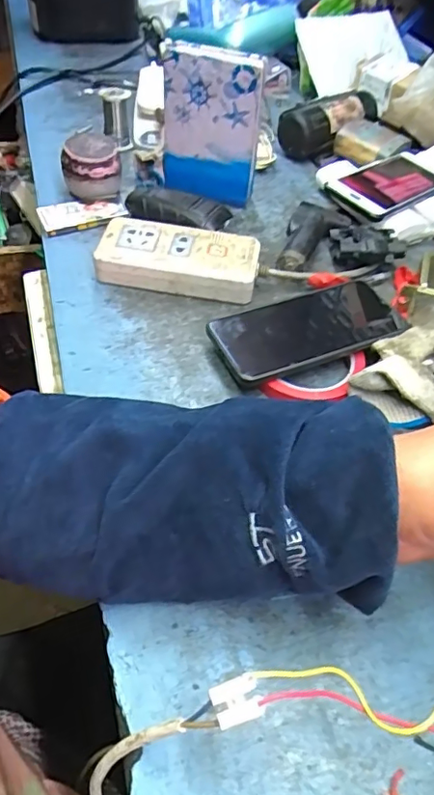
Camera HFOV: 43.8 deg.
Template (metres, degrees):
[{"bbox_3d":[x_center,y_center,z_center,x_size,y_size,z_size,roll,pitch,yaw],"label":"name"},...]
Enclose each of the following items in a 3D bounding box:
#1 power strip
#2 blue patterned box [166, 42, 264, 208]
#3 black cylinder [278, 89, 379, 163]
[{"bbox_3d":[-0.035,-0.131,0.513,0.146,0.034,0.070,10,49,3],"label":"power strip"},{"bbox_3d":[-0.009,-0.278,0.566,0.104,0.149,0.025,15,50,7],"label":"blue patterned box"},{"bbox_3d":[0.151,-0.362,0.708,0.153,0.053,0.056,-35,60,-29],"label":"black cylinder"}]

